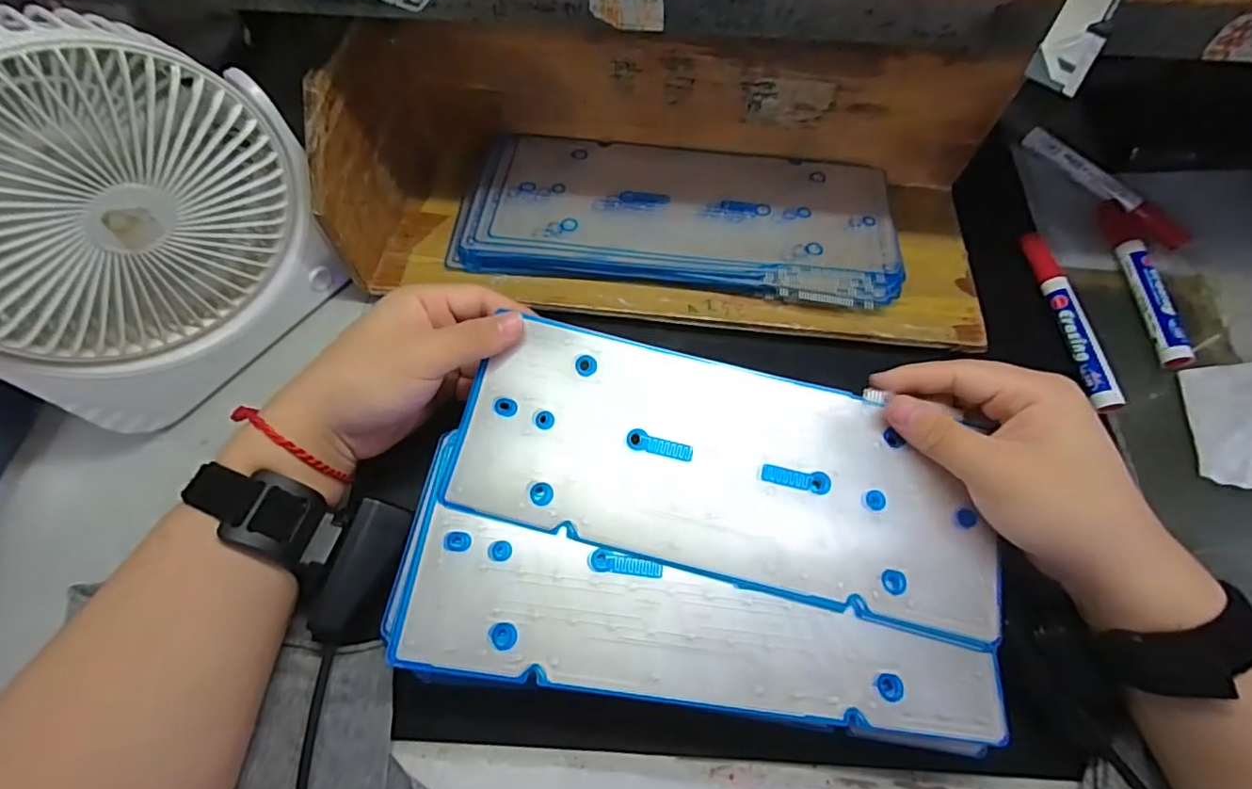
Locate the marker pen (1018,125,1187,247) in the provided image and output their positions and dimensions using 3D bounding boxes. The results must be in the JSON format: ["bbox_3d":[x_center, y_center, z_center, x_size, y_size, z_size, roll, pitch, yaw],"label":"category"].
[{"bbox_3d":[0.377,-0.165,0.438,0.023,0.021,0.139,-38,74,-15],"label":"marker pen"}]

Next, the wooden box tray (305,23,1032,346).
[{"bbox_3d":[0.037,-0.140,0.374,0.427,0.103,0.167,4,66,1],"label":"wooden box tray"}]

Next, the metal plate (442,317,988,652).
[{"bbox_3d":[0.052,0.036,0.293,0.274,0.007,0.111,14,73,5],"label":"metal plate"}]

